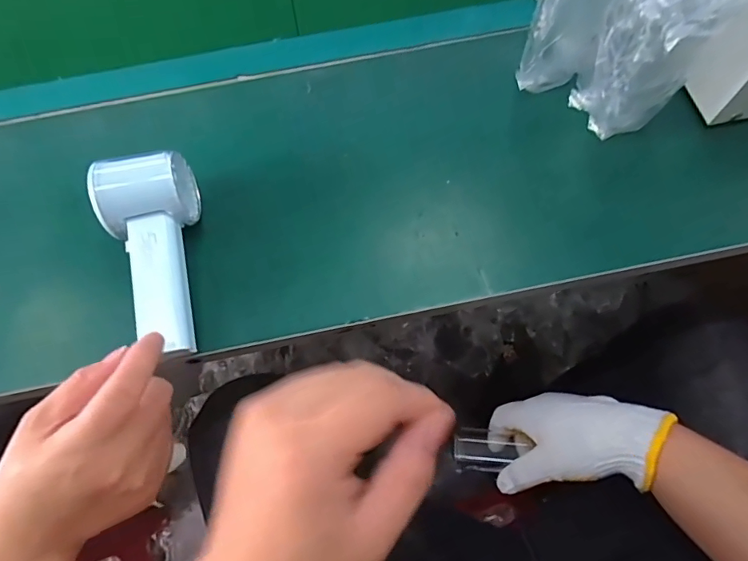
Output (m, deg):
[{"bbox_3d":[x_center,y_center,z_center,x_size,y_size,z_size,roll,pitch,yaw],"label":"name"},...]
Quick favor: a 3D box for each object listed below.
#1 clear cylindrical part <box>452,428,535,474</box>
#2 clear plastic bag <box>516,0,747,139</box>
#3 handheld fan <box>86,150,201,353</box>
[{"bbox_3d":[0.124,0.181,0.490,0.076,0.042,0.043,0,66,3],"label":"clear cylindrical part"},{"bbox_3d":[0.184,-0.192,0.343,0.122,0.111,0.100,39,74,17],"label":"clear plastic bag"},{"bbox_3d":[-0.154,-0.018,0.331,0.055,0.052,0.139,-14,80,-3],"label":"handheld fan"}]

